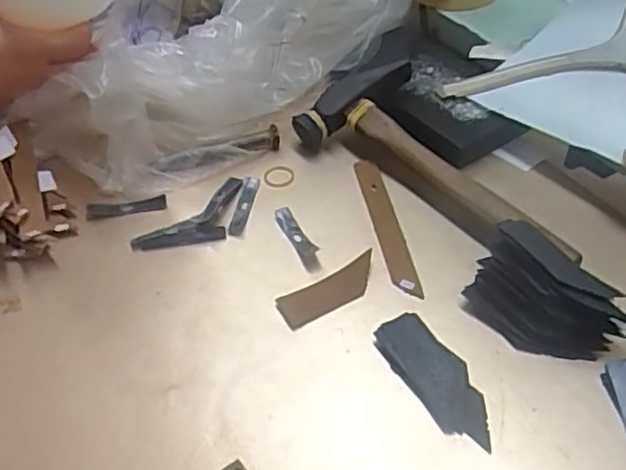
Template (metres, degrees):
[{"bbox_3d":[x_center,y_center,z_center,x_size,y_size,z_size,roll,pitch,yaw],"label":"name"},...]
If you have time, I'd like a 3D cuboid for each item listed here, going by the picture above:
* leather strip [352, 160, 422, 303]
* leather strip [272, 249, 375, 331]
[{"bbox_3d":[0.047,-0.006,0.429,0.018,0.006,0.122,-9,46,-4],"label":"leather strip"},{"bbox_3d":[0.011,0.033,0.386,0.063,0.006,0.023,-24,49,-17],"label":"leather strip"}]

